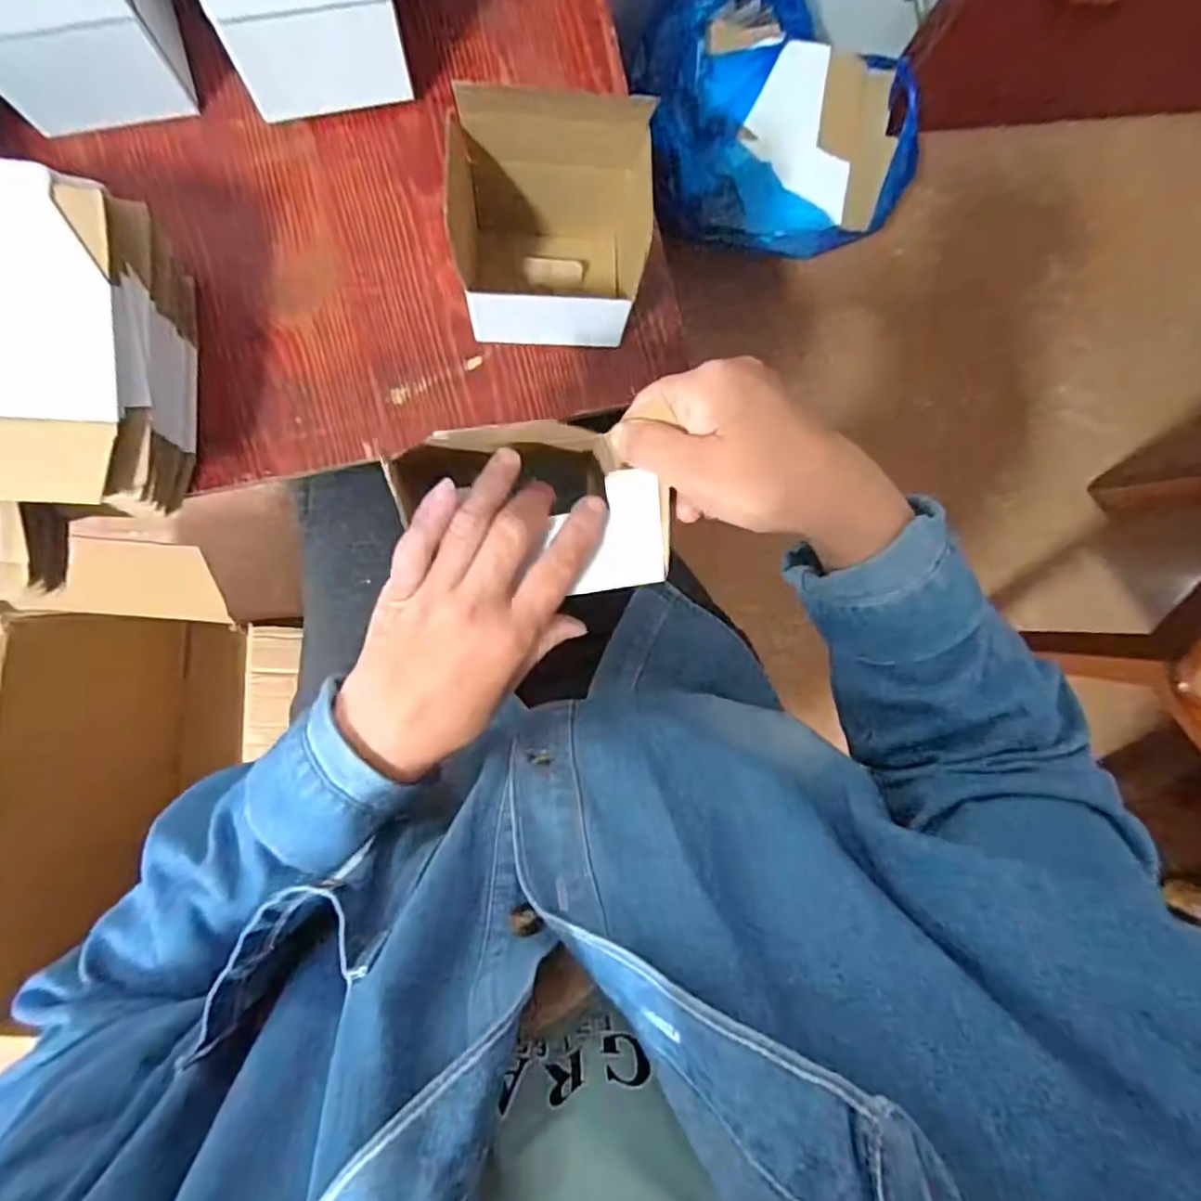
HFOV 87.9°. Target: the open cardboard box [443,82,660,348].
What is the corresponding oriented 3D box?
[{"bbox_3d":[-0.036,-0.252,0.439,0.145,0.129,0.109,6,90,-6],"label":"open cardboard box"}]

